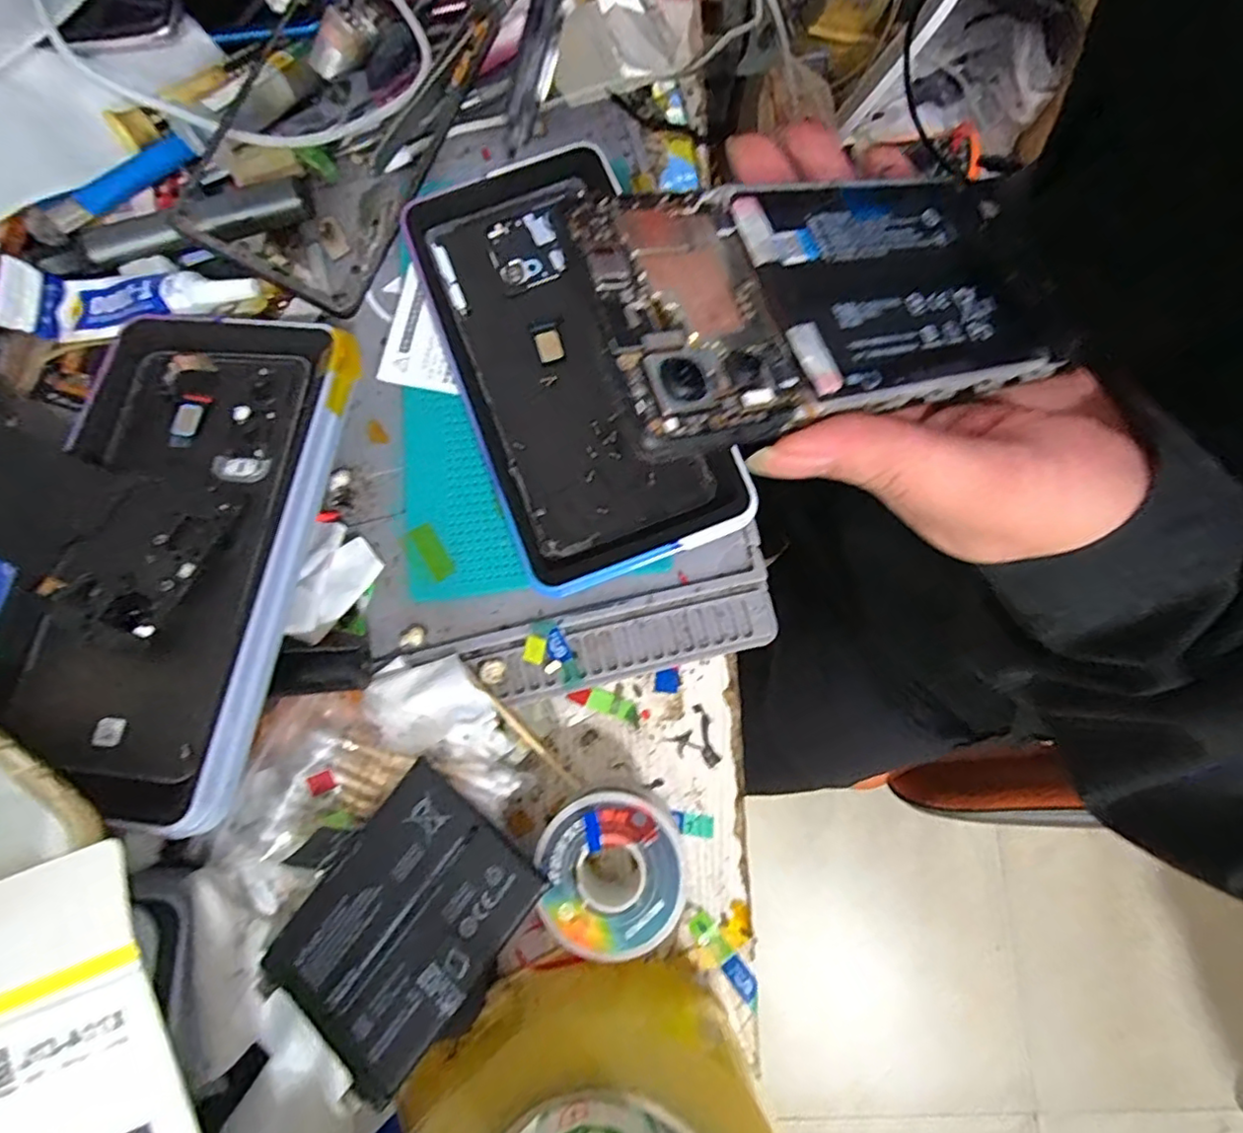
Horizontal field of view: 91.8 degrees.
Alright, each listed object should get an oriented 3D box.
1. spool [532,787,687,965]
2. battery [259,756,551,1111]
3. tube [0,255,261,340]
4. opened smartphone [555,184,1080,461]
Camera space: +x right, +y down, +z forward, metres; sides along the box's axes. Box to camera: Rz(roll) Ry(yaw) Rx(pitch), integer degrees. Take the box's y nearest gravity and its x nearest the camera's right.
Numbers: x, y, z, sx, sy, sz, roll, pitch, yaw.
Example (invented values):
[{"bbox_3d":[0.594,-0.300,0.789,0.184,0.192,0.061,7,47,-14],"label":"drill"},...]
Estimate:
[{"bbox_3d":[-0.004,0.111,0.226,0.051,0.032,0.055,0,79,1],"label":"spool"},{"bbox_3d":[-0.080,0.120,0.207,0.074,0.006,0.088,36,83,17],"label":"battery"},{"bbox_3d":[-0.204,-0.113,0.252,0.101,0.015,0.026,-1,79,1],"label":"tube"},{"bbox_3d":[0.063,-0.078,0.170,0.145,0.004,0.071,-16,79,-18],"label":"opened smartphone"}]

